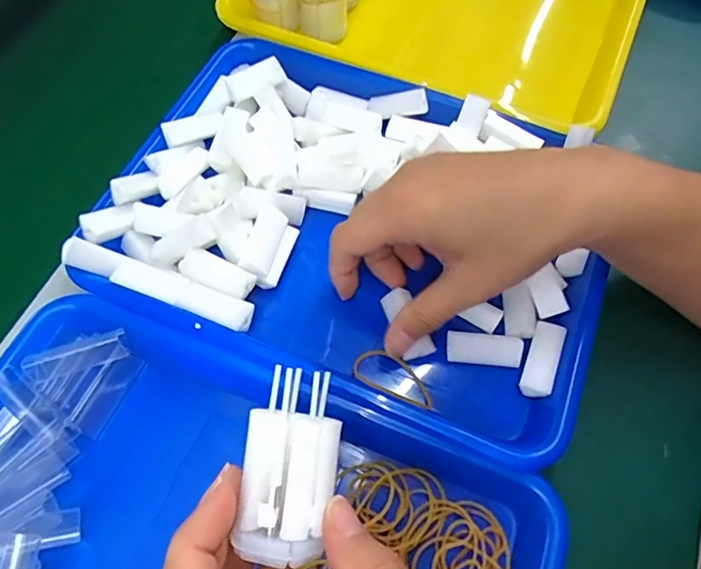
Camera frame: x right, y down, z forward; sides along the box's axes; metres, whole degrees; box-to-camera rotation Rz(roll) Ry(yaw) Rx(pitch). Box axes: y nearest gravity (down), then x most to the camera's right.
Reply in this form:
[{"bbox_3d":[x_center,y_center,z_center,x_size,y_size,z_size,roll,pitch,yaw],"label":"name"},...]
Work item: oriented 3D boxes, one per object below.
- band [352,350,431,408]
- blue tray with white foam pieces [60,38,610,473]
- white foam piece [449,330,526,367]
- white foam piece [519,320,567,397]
[{"bbox_3d":[0.028,0.058,0.329,0.053,0.005,0.029,27,46,12],"label":"band"},{"bbox_3d":[0.009,-0.043,0.373,0.315,0.061,0.241,21,65,10],"label":"blue tray with white foam pieces"},{"bbox_3d":[0.085,0.040,0.337,0.046,0.007,0.021,6,63,2],"label":"white foam piece"},{"bbox_3d":[0.120,0.047,0.328,0.019,0.012,0.047,11,64,29],"label":"white foam piece"}]

